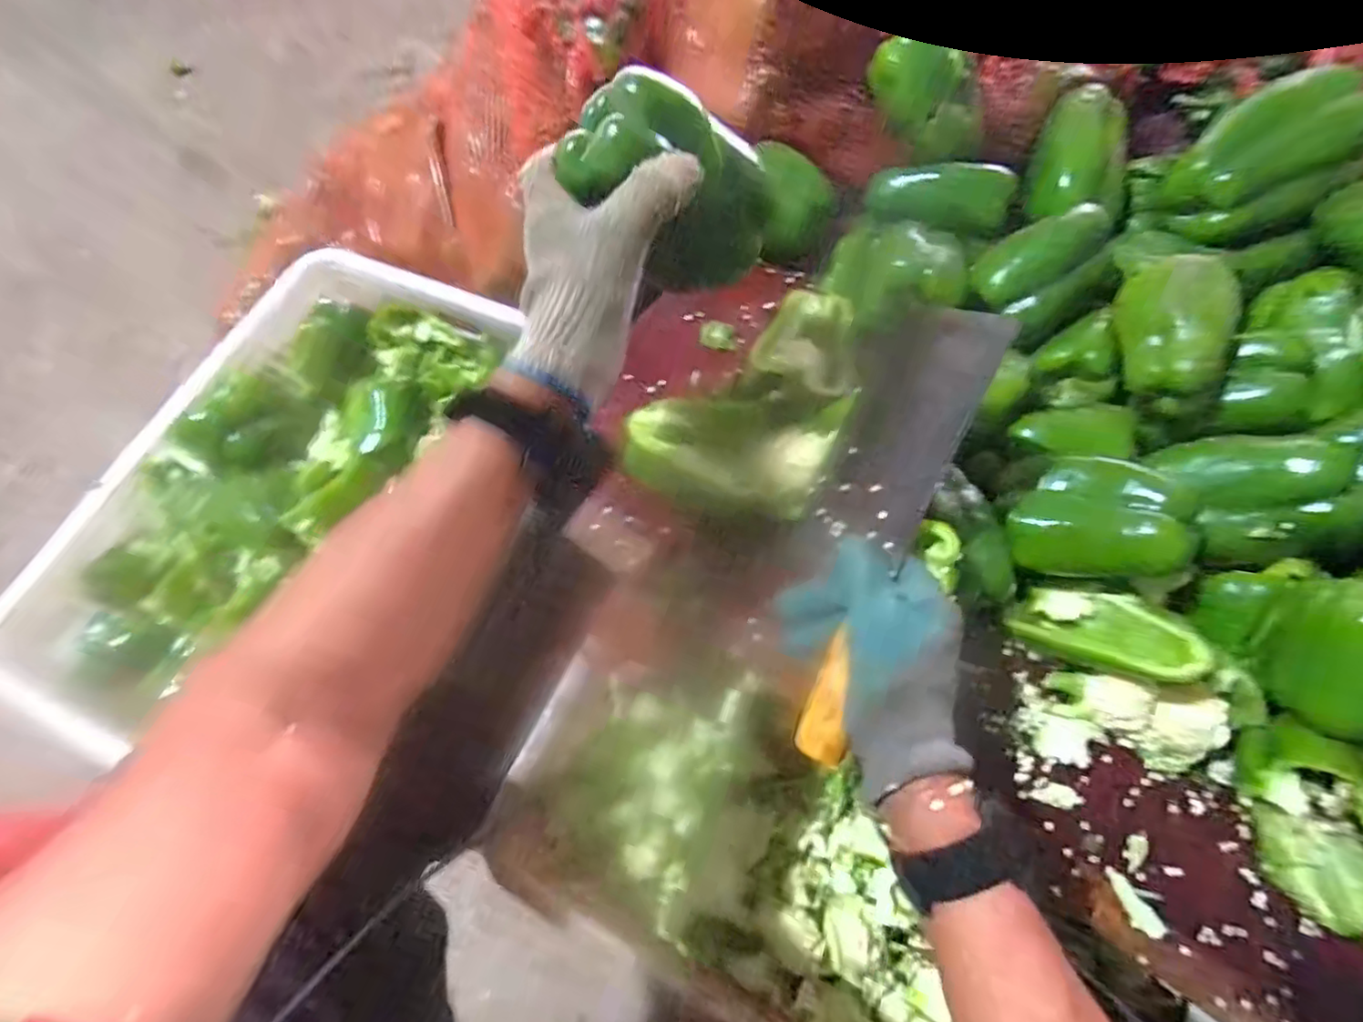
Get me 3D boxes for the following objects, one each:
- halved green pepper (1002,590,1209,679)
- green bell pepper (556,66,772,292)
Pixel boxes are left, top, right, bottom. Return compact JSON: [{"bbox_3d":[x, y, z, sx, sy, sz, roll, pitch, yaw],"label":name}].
[{"bbox_3d":[0.268,0.077,0.381,0.098,0.033,0.051,18,65,41],"label":"halved green pepper"},{"bbox_3d":[-0.008,-0.181,0.342,0.100,0.085,0.071,28,71,13],"label":"green bell pepper"}]

